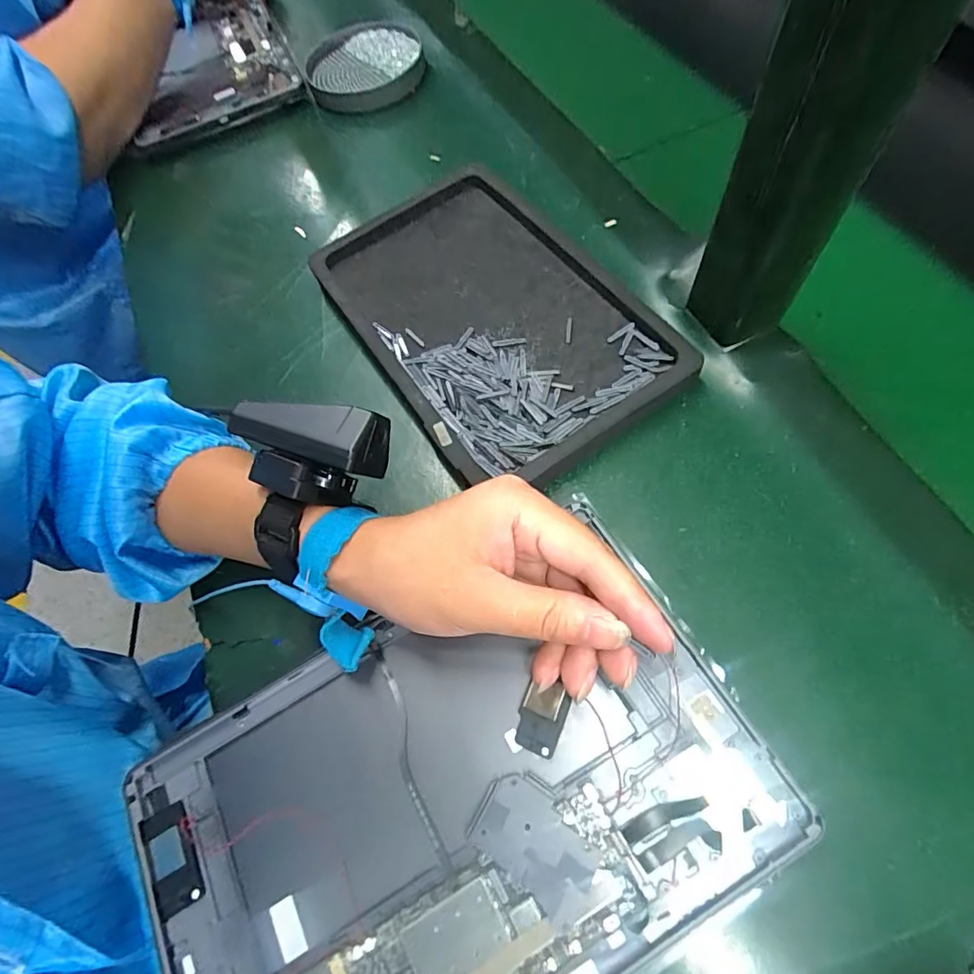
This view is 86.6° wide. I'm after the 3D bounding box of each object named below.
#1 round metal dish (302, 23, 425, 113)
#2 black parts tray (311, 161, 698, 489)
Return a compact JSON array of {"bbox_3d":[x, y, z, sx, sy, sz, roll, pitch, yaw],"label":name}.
[{"bbox_3d":[-0.116,-0.396,0.489,0.109,0.024,0.115,-3,64,5],"label":"round metal dish"},{"bbox_3d":[-0.002,-0.116,0.343,0.156,0.025,0.249,-33,65,-10],"label":"black parts tray"}]

